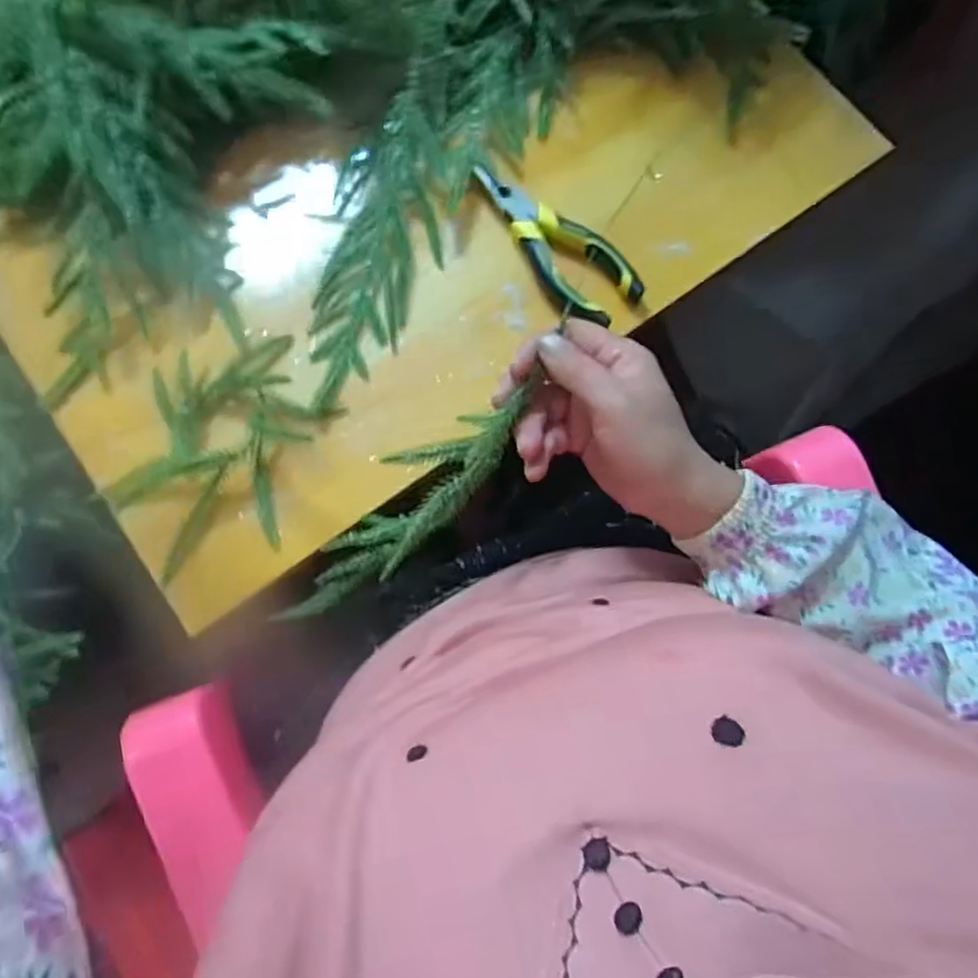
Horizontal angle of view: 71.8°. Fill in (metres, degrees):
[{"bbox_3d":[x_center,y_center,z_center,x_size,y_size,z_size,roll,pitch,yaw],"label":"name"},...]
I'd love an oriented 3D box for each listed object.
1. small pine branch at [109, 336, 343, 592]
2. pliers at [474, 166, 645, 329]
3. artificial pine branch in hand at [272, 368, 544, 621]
[{"bbox_3d":[-0.164,-0.028,0.418,0.114,0.028,0.151,8,77,1],"label":"small pine branch"},{"bbox_3d":[0.041,-0.169,0.461,0.049,0.017,0.141,-44,81,-10],"label":"pliers"},{"bbox_3d":[-0.052,0.017,0.404,0.189,0.040,0.045,-42,80,16],"label":"artificial pine branch in hand"}]

